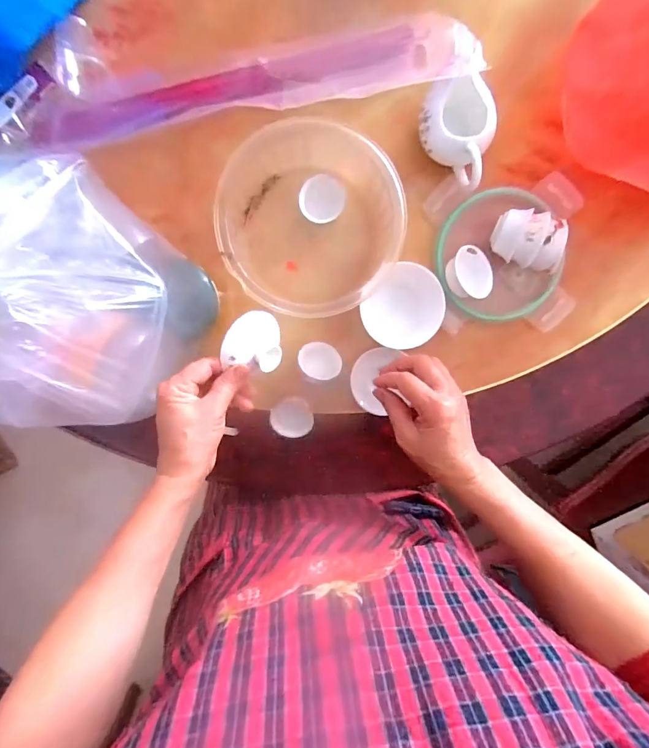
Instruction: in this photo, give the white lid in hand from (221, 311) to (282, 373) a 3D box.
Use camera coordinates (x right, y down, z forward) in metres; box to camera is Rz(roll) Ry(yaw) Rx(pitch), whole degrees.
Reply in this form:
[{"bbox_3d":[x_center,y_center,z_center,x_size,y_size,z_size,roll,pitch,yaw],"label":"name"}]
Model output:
[{"bbox_3d":[-0.066,-0.032,0.381,0.056,0.012,0.055,9,76,-29],"label":"white lid in hand"}]

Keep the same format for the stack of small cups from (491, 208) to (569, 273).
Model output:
[{"bbox_3d":[0.206,-0.136,0.414,0.064,0.042,0.052,8,99,-3],"label":"stack of small cups"}]

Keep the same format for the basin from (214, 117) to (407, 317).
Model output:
[{"bbox_3d":[-0.017,-0.136,0.405,0.160,0.086,0.146,16,98,-4],"label":"basin"}]

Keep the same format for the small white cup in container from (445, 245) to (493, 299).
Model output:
[{"bbox_3d":[0.152,-0.105,0.432,0.053,0.021,0.053,2,84,-20],"label":"small white cup in container"}]

